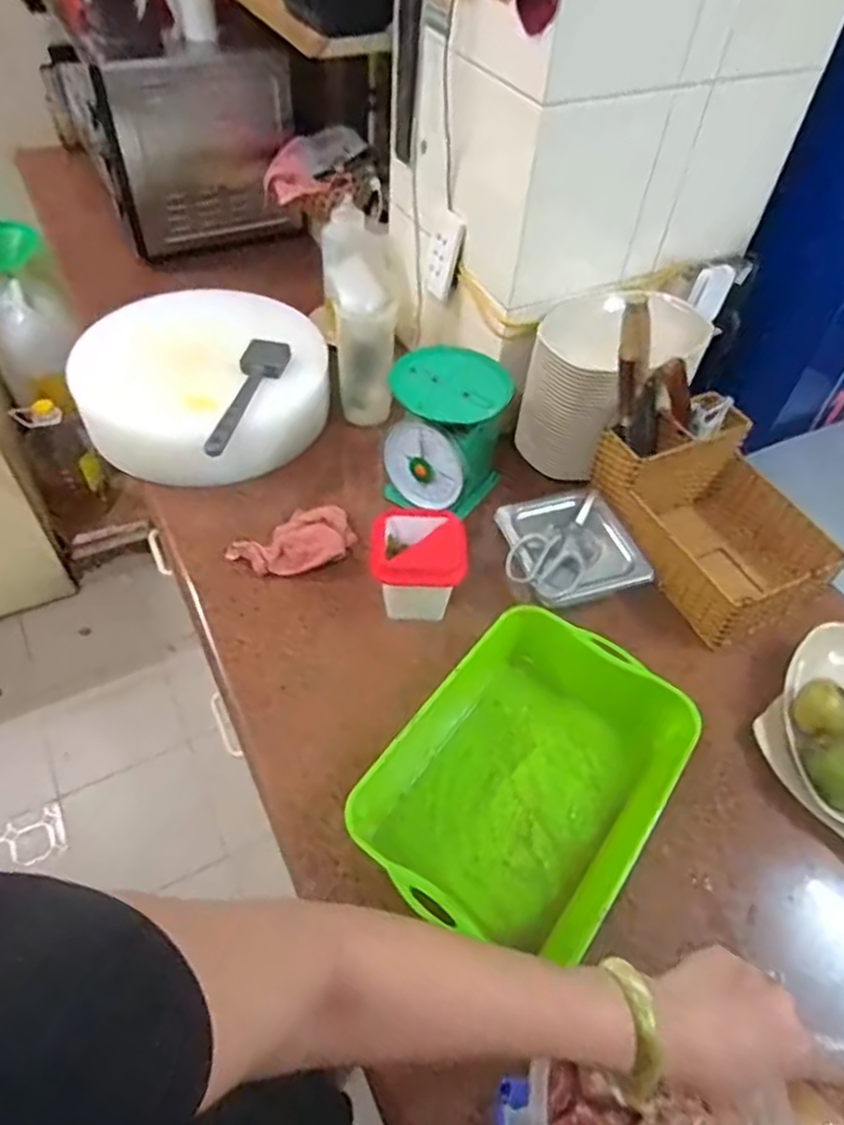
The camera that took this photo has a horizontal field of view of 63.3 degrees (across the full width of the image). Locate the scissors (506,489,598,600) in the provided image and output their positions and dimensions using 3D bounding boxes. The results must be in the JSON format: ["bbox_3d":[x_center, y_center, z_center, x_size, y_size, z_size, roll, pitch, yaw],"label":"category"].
[{"bbox_3d":[0.179,-0.035,0.914,0.093,0.019,0.188,19,52,11],"label":"scissors"}]

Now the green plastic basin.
[{"bbox_3d":[0.119,0.222,0.737,0.248,0.081,0.347,31,55,20],"label":"green plastic basin"}]

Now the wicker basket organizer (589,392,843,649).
[{"bbox_3d":[0.403,-0.065,0.941,0.236,0.136,0.288,-22,56,-21],"label":"wicker basket organizer"}]

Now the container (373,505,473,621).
[{"bbox_3d":[-0.005,-0.004,0.871,0.115,0.115,0.106,4,51,-1],"label":"container"}]

